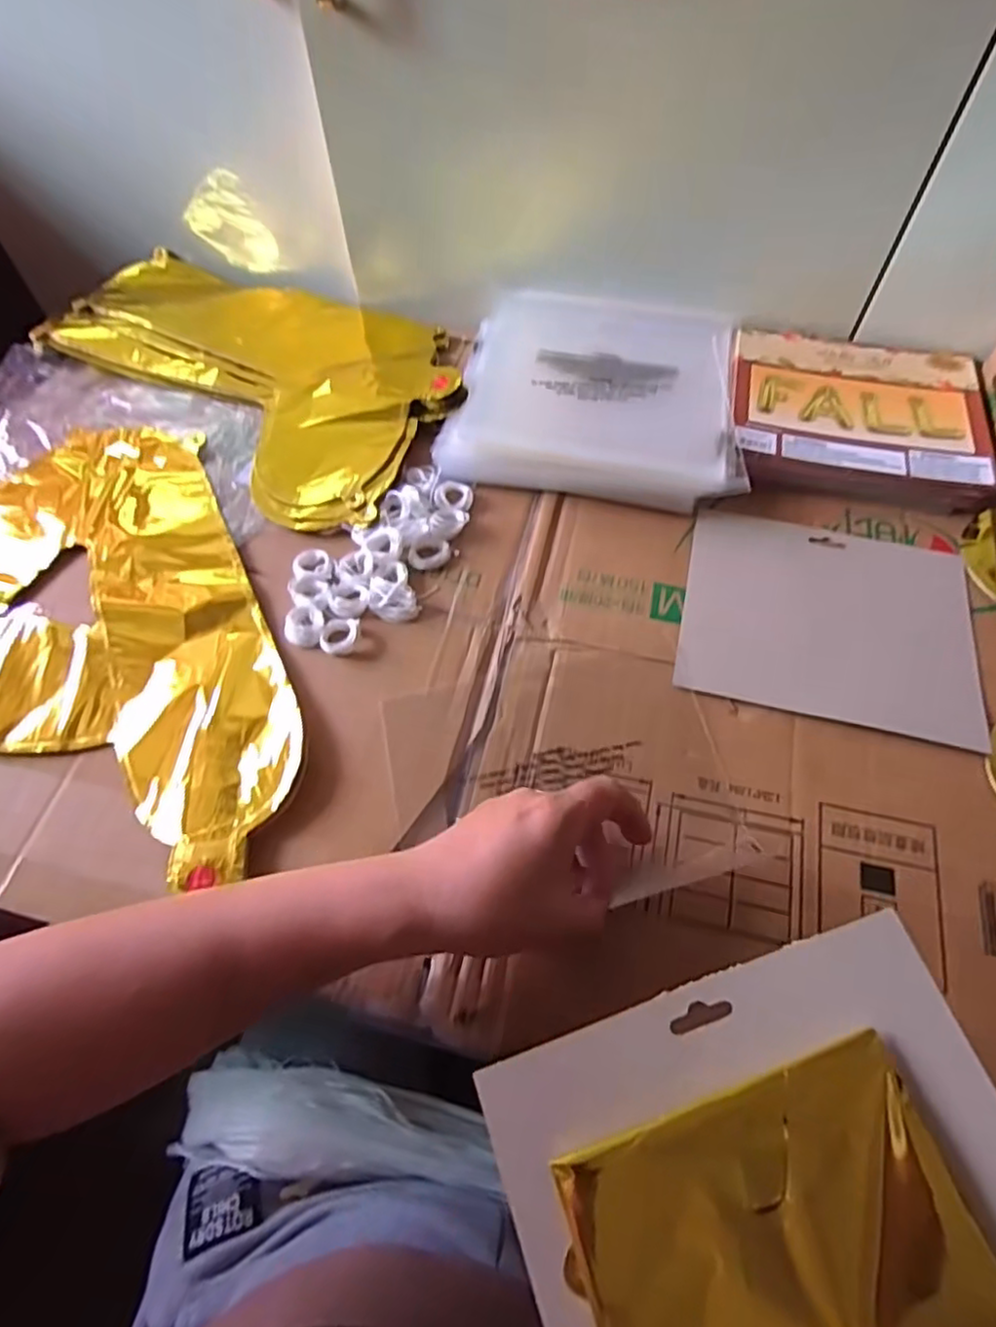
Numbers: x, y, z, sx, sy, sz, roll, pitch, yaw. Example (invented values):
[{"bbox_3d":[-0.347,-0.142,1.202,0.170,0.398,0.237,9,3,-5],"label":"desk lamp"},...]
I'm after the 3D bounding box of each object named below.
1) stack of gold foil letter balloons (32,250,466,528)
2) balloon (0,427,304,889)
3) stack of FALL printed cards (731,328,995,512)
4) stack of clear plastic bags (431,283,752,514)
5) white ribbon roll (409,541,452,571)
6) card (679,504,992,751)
[{"bbox_3d":[-0.215,-0.277,0.600,0.412,0.035,0.238,33,66,18],"label":"stack of gold foil letter balloons"},{"bbox_3d":[-0.315,-0.038,0.458,0.384,0.018,0.349,0,60,1],"label":"balloon"},{"bbox_3d":[0.294,-0.204,0.550,0.198,0.028,0.180,11,61,7],"label":"stack of FALL printed cards"},{"bbox_3d":[0.084,-0.243,0.565,0.222,0.034,0.255,8,60,5],"label":"stack of clear plastic bags"},{"bbox_3d":[-0.050,-0.079,0.486,0.031,0.009,0.022,-12,60,-6],"label":"white ribbon roll"},{"bbox_3d":[0.225,-0.034,0.455,0.188,0.004,0.161,12,61,8],"label":"card"}]

